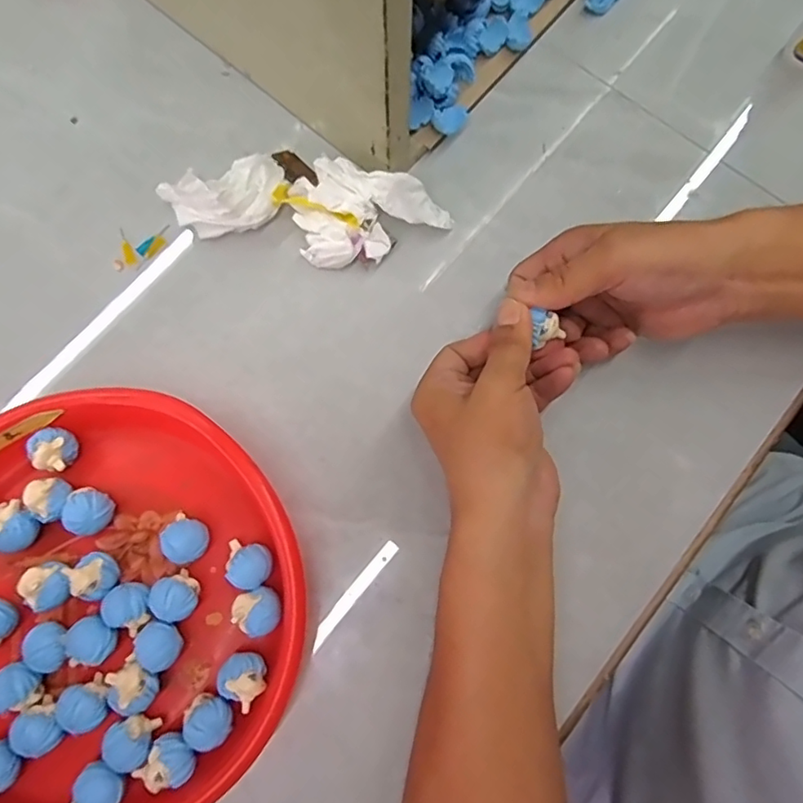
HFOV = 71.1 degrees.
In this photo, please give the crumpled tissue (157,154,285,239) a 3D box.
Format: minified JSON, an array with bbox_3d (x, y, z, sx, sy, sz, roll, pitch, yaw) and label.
[{"bbox_3d":[-0.124,-0.145,0.401,0.084,0.034,0.051,-21,79,-5],"label":"crumpled tissue"}]

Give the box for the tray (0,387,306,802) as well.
[{"bbox_3d":[-0.187,0.123,0.340,0.244,0.037,0.246,0,78,0],"label":"tray"}]

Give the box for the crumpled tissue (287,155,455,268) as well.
[{"bbox_3d":[-0.022,-0.135,0.400,0.109,0.034,0.069,-4,78,-1],"label":"crumpled tissue"}]

